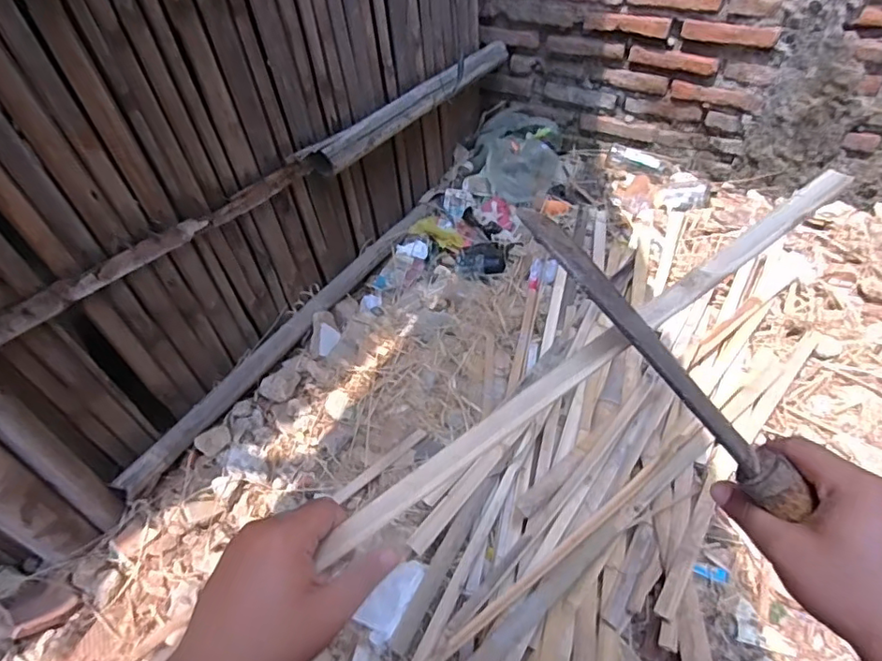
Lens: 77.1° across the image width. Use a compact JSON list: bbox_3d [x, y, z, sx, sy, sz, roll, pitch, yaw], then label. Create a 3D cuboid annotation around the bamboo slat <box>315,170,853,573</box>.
[{"bbox_3d":[0.088,0.028,0.366,0.409,0.008,0.022,-36,50,4],"label":"bamboo slat"}]

